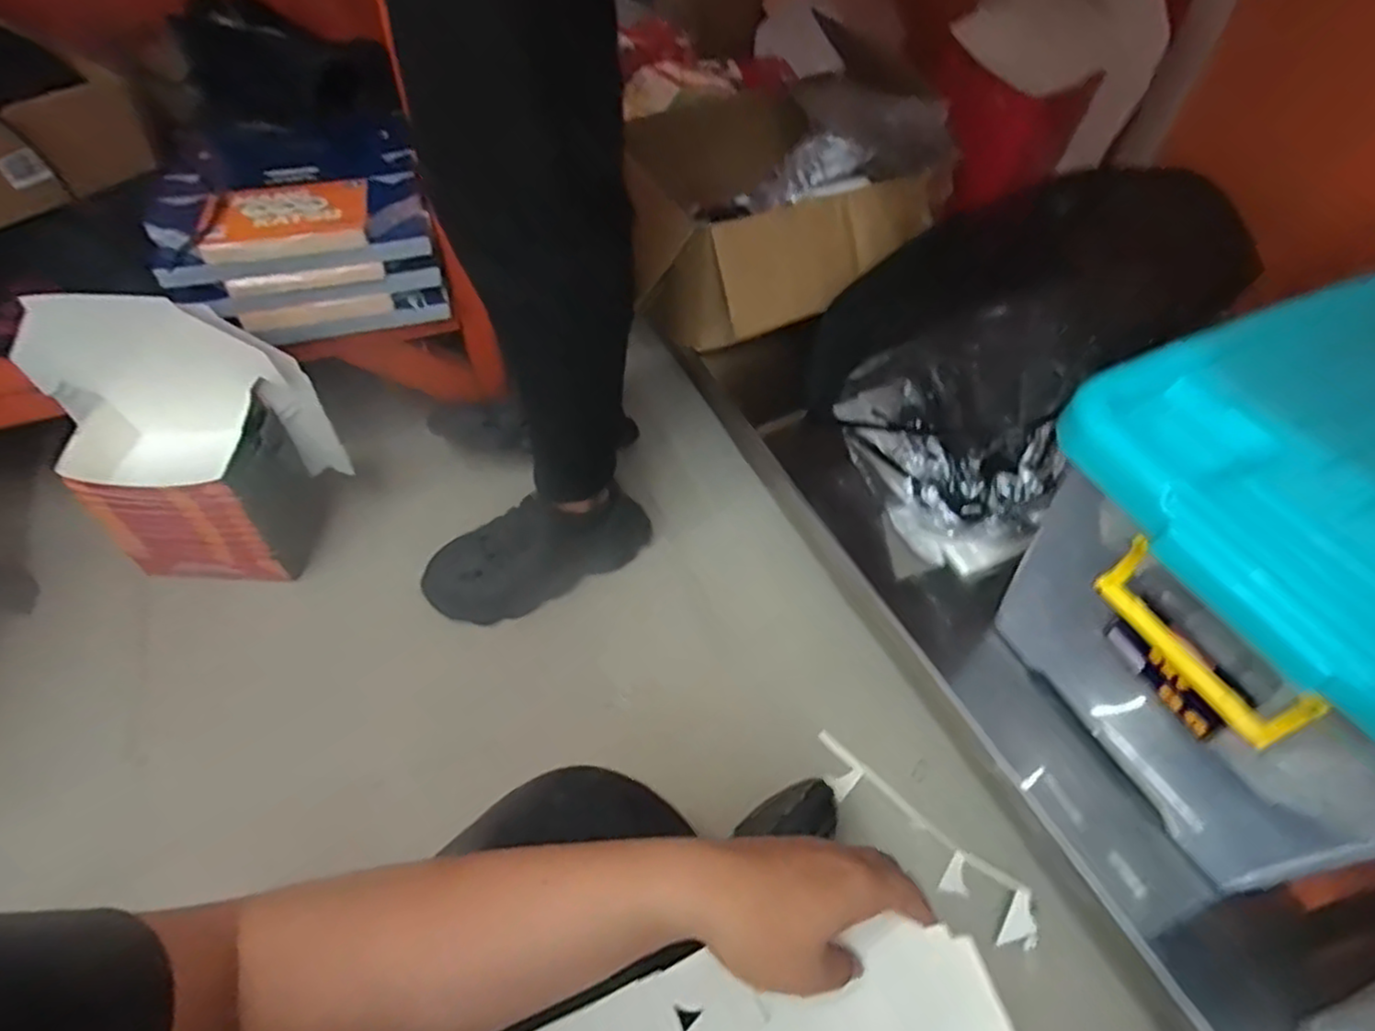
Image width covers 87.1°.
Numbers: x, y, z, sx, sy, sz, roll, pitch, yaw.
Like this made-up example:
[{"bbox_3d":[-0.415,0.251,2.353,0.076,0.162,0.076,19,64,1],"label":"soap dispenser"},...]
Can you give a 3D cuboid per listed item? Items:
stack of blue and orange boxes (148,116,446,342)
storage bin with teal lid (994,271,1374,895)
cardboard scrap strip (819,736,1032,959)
[{"bbox_3d":[-0.459,-0.353,0.881,0.280,0.126,0.300,-12,54,-12],"label":"stack of blue and orange boxes"},{"bbox_3d":[0.544,0.048,0.589,0.499,0.295,0.354,-15,54,-14],"label":"storage bin with teal lid"},{"bbox_3d":[0.224,0.314,0.710,0.251,0.030,0.049,37,59,24],"label":"cardboard scrap strip"}]

